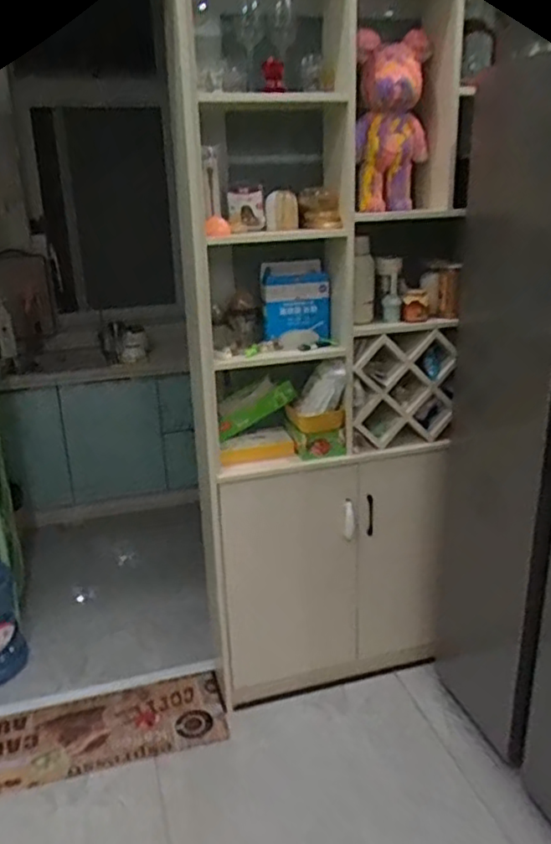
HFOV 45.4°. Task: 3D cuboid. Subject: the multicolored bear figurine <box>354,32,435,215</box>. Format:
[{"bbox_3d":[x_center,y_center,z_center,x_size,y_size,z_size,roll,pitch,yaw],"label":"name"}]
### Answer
[{"bbox_3d":[0.259,-0.663,1.468,0.162,0.358,0.109,-3,19,-2],"label":"multicolored bear figurine"}]

